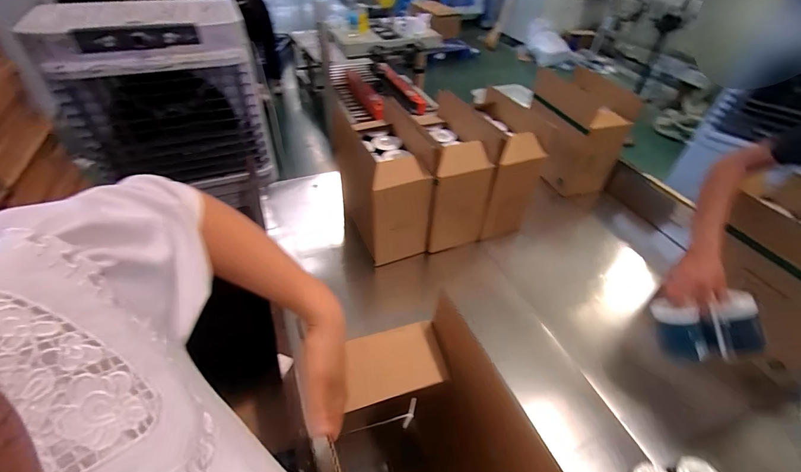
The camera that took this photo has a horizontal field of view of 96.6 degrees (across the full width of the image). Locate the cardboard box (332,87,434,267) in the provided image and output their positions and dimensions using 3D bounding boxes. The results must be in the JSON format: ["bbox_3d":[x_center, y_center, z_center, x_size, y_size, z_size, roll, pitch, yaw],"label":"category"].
[{"bbox_3d":[-0.055,-0.145,1.244,0.210,0.336,0.317,-16,48,-18],"label":"cardboard box"}]

